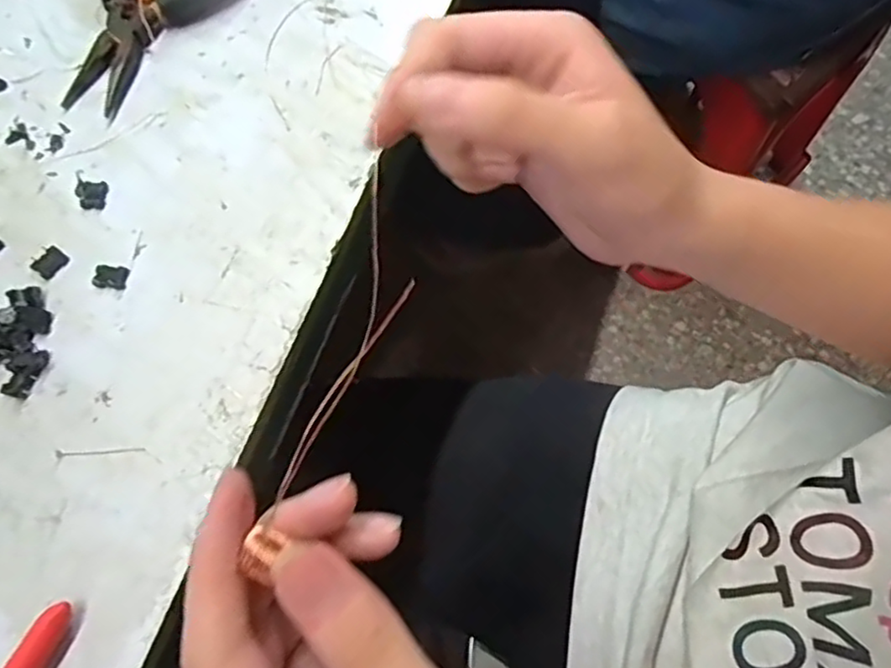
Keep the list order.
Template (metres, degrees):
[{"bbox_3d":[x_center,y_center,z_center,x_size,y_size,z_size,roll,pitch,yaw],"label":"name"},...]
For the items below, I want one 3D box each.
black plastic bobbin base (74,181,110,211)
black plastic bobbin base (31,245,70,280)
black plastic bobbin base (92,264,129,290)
[{"bbox_3d":[-0.157,-0.062,0.284,0.015,0.005,0.014,0,70,0],"label":"black plastic bobbin base"},{"bbox_3d":[-0.167,-0.031,0.272,0.014,0.004,0.013,35,73,11],"label":"black plastic bobbin base"},{"bbox_3d":[-0.140,-0.024,0.269,0.013,0.004,0.010,5,72,0],"label":"black plastic bobbin base"}]

